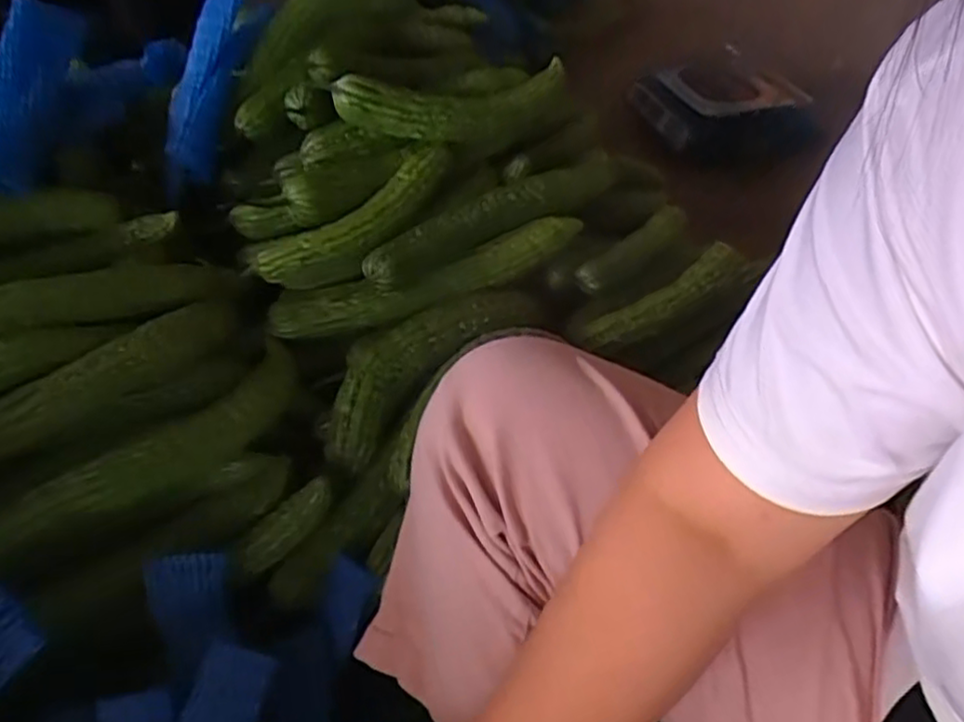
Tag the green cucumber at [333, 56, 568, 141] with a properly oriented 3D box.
[{"bbox_3d":[-0.015,-0.266,0.717,0.264,0.072,0.072,-19,43,-38],"label":"green cucumber"}]

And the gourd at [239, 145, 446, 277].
[{"bbox_3d":[-0.114,-0.136,0.674,0.219,0.057,0.059,-35,51,-15],"label":"gourd"}]

